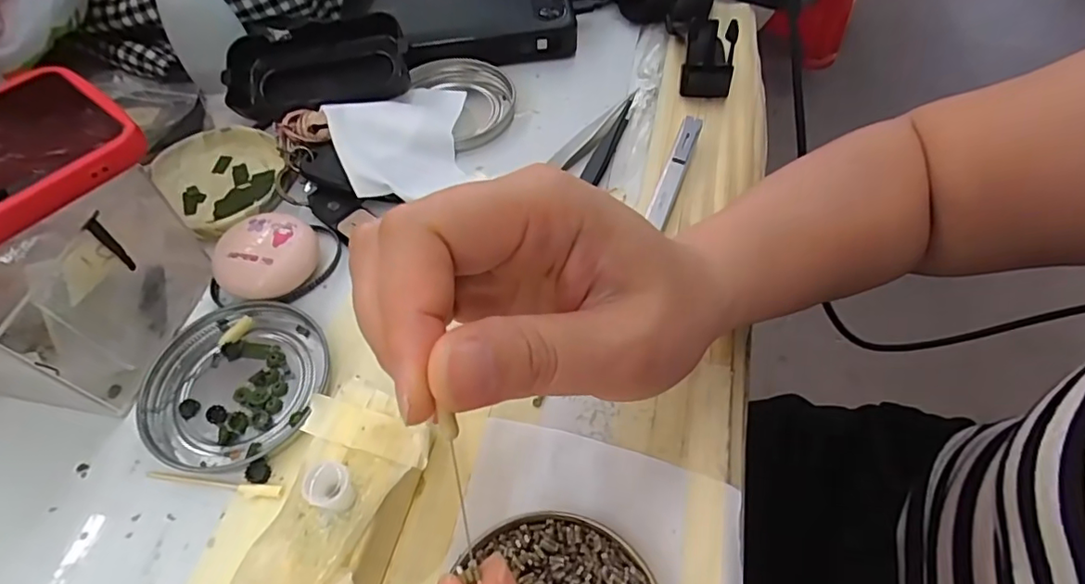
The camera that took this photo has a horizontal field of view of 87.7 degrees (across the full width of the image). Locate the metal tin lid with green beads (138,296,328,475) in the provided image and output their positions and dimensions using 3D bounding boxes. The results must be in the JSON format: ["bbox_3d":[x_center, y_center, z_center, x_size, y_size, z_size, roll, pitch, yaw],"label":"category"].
[{"bbox_3d":[-0.136,0.040,0.253,0.075,0.009,0.075,-1,56,2],"label":"metal tin lid with green beads"}]

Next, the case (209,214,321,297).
[{"bbox_3d":[-0.134,-0.016,0.280,0.043,0.023,0.041,-1,56,2],"label":"case"}]

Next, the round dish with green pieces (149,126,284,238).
[{"bbox_3d":[-0.182,-0.067,0.324,0.066,0.014,0.085,-38,62,-21],"label":"round dish with green pieces"}]

